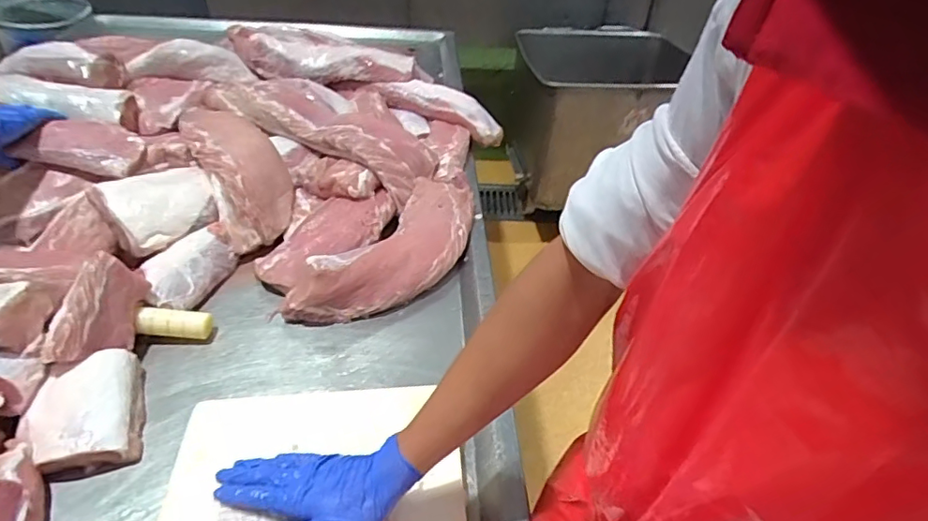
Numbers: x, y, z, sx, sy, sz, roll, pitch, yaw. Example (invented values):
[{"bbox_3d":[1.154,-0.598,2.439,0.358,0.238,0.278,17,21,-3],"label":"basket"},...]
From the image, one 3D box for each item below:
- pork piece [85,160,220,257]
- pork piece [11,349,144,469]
[{"bbox_3d":[-0.469,-0.091,0.862,0.126,0.065,0.155,31,46,28],"label":"pork piece"},{"bbox_3d":[-0.437,0.172,0.639,0.110,0.043,0.136,-13,43,-20],"label":"pork piece"}]

